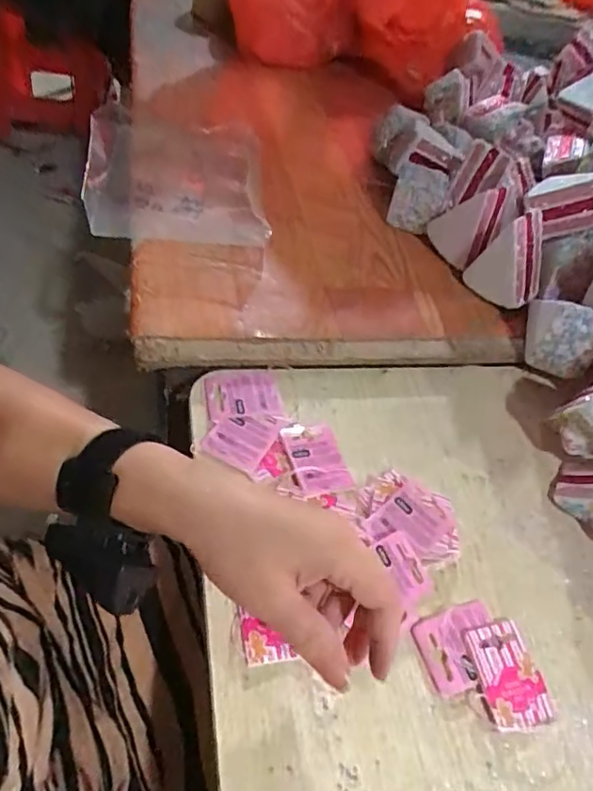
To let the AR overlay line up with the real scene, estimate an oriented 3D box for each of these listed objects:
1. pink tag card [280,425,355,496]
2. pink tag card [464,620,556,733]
[{"bbox_3d":[0.016,0.049,0.441,0.047,0.004,0.063,-2,53,-25],"label":"pink tag card"},{"bbox_3d":[0.138,0.181,0.366,0.041,0.005,0.062,-7,59,-17],"label":"pink tag card"}]

